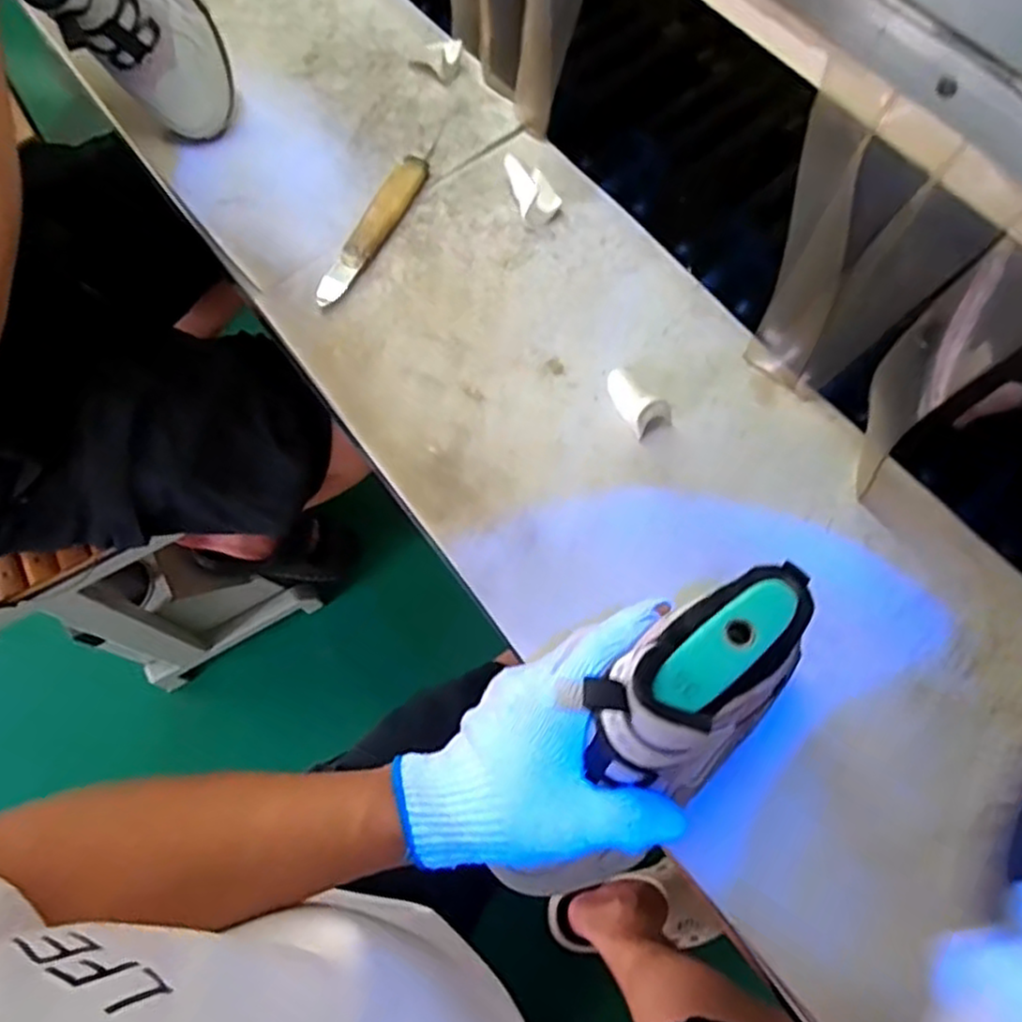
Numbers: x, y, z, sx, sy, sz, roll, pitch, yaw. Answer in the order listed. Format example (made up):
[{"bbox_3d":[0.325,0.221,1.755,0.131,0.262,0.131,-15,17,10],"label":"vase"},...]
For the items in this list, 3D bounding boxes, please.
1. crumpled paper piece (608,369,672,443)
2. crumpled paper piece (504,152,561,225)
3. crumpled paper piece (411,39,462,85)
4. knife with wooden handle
[{"bbox_3d":[0.092,-0.086,0.532,0.028,0.024,0.055,-30,70,-8],"label":"crumpled paper piece"},{"bbox_3d":[0.018,-0.273,0.612,0.036,0.030,0.055,-18,69,-4],"label":"crumpled paper piece"},{"bbox_3d":[-0.070,-0.428,0.677,0.044,0.031,0.032,38,75,16],"label":"crumpled paper piece"},{"bbox_3d":[-0.116,-0.240,0.615,0.028,0.012,0.166,22,72,11],"label":"knife with wooden handle"}]

